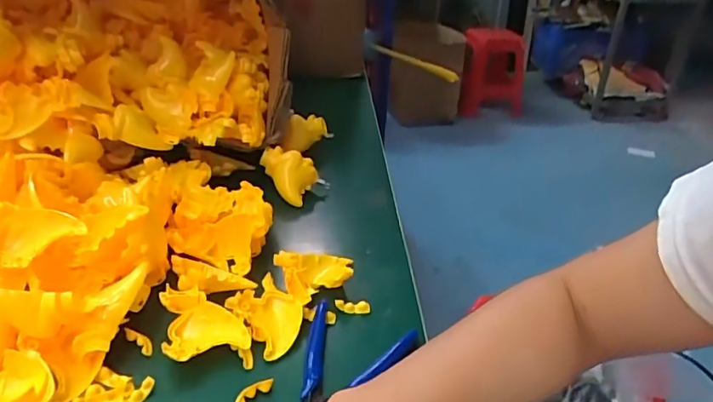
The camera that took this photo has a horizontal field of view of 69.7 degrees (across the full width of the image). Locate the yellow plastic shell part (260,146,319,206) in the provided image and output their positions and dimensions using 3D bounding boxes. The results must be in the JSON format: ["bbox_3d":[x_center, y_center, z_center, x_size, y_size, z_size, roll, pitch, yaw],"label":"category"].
[{"bbox_3d":[-0.075,-0.026,0.586,0.063,0.054,0.048,-4,31,-13],"label":"yellow plastic shell part"}]

